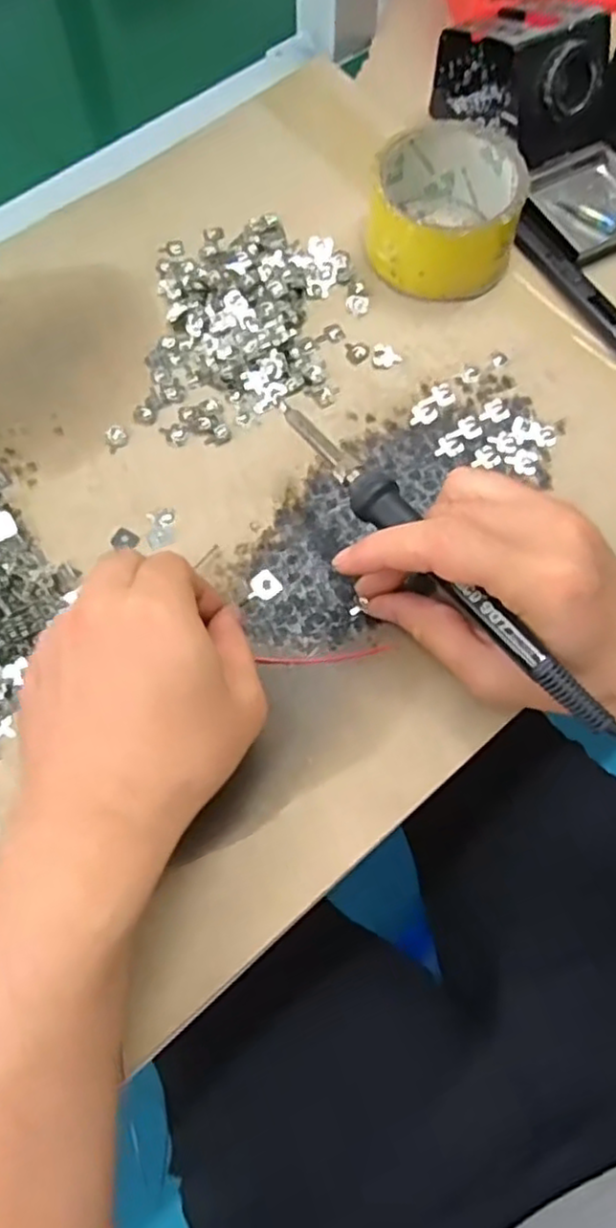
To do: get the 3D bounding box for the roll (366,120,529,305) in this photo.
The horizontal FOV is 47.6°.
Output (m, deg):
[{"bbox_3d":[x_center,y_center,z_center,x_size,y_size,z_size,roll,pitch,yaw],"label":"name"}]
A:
[{"bbox_3d":[0.079,-0.228,0.400,0.080,0.047,0.081,0,70,0],"label":"roll"}]

